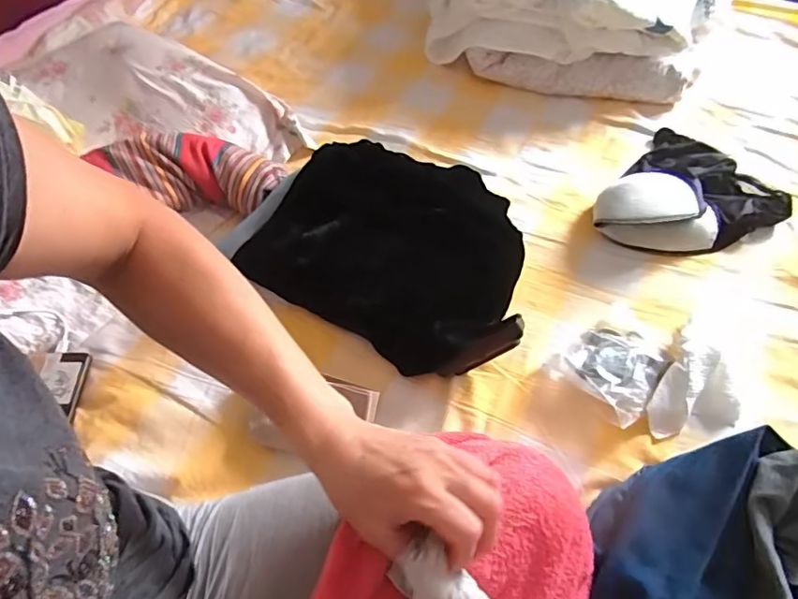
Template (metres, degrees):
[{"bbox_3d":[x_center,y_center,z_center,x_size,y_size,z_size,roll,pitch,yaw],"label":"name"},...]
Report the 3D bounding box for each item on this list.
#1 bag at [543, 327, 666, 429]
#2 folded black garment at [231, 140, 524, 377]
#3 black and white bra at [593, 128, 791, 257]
[{"bbox_3d":[0.228,0.069,0.604,0.109,0.031,0.105,36,62,25],"label":"bag"},{"bbox_3d":[-0.002,-0.071,0.674,0.294,0.098,0.256,23,57,18],"label":"folded black garment"},{"bbox_3d":[0.397,-0.142,0.732,0.193,0.052,0.238,34,61,24],"label":"black and white bra"}]

